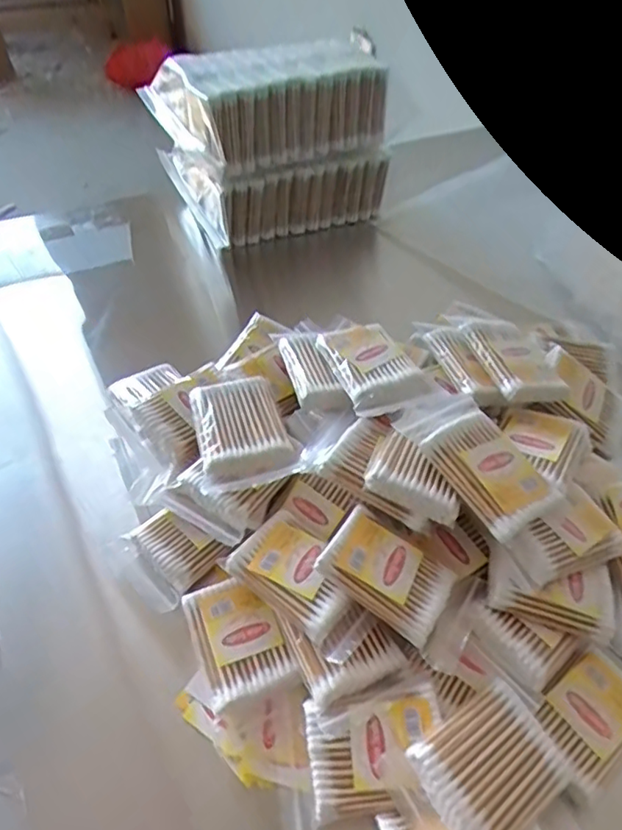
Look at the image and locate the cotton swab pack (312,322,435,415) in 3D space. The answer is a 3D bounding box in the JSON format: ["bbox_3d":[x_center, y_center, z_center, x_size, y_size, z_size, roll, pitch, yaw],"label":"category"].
[{"bbox_3d":[0.043,-0.035,0.406,0.055,0.012,0.084,-14,51,-15],"label":"cotton swab pack"}]

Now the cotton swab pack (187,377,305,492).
[{"bbox_3d":[-0.044,0.013,0.393,0.063,0.018,0.087,-9,49,-11],"label":"cotton swab pack"}]

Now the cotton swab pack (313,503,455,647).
[{"bbox_3d":[0.048,0.093,0.335,0.081,0.015,0.049,34,49,12],"label":"cotton swab pack"}]

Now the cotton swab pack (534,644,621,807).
[{"bbox_3d":[0.155,0.169,0.325,0.071,0.012,0.047,-29,56,-26],"label":"cotton swab pack"}]

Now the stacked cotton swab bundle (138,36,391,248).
[{"bbox_3d":[-0.044,-0.294,0.625,0.204,0.142,0.160,-24,54,-23],"label":"stacked cotton swab bundle"}]

